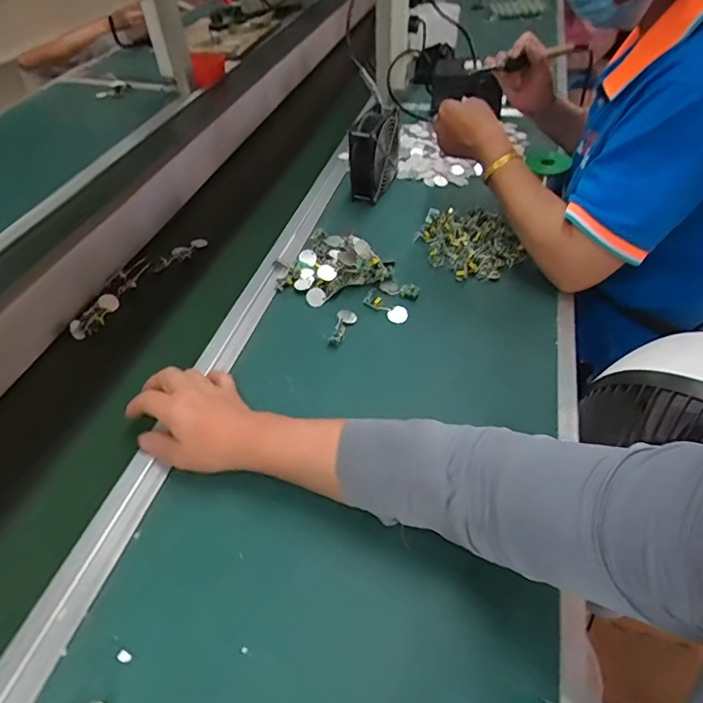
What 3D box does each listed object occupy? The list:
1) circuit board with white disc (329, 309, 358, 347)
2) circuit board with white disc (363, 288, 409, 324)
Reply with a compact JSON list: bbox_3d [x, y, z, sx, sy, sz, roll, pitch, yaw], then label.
[{"bbox_3d":[-0.009,-0.032,0.620,0.026,0.012,0.064,5,47,8],"label":"circuit board with white disc"},{"bbox_3d":[0.047,-0.059,0.637,0.060,0.014,0.028,31,55,28],"label":"circuit board with white disc"}]

